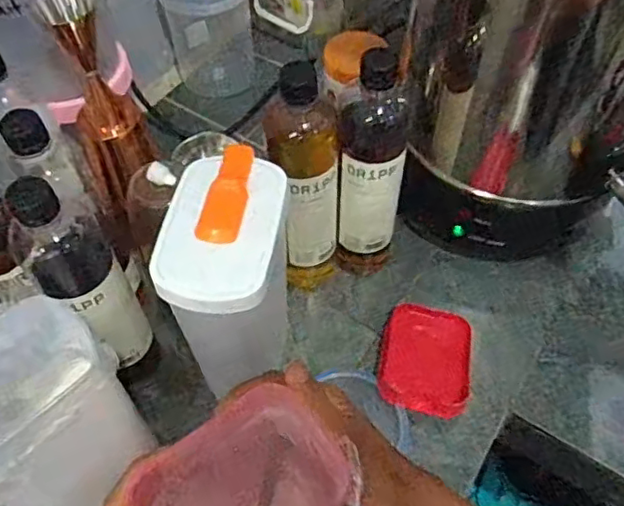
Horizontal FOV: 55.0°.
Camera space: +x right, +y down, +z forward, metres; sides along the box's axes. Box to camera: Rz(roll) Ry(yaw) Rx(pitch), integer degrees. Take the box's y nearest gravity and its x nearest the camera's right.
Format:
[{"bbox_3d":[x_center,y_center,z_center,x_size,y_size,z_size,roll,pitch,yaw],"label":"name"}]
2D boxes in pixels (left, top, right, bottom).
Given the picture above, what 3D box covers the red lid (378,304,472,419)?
[{"bbox_3d":[0.118,0.111,0.621,0.091,0.027,0.106,8,57,6],"label":"red lid"}]

